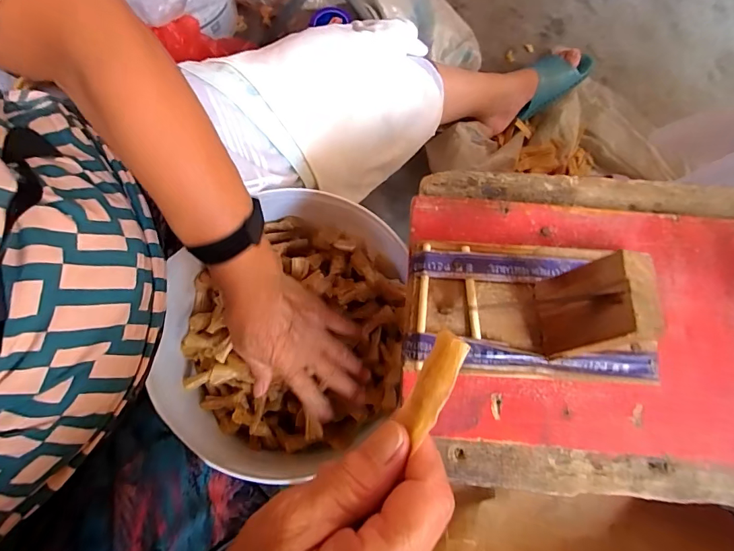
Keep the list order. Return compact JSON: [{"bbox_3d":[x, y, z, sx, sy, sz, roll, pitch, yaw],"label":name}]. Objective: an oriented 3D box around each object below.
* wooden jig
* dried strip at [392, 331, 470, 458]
[{"bbox_3d":[0.105,0.015,0.236,0.154,0.074,0.083,3,77,0],"label":"wooden jig"},{"bbox_3d":[0.029,0.046,0.175,0.016,0.008,0.046,33,105,41],"label":"dried strip"}]

